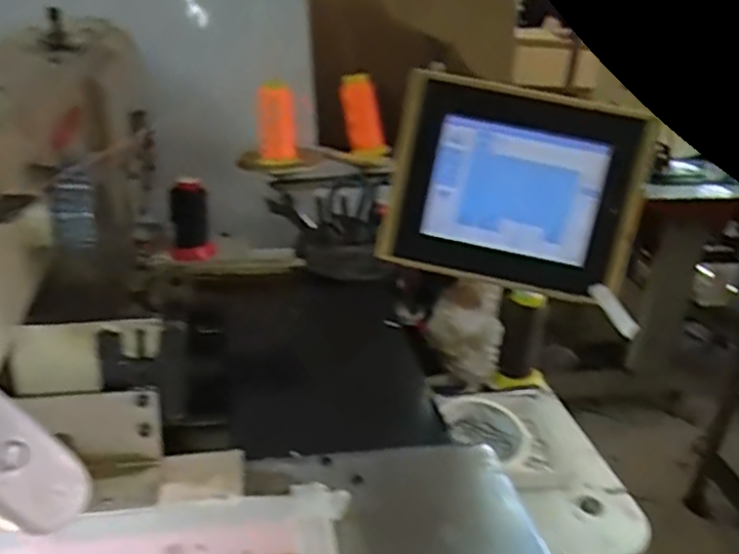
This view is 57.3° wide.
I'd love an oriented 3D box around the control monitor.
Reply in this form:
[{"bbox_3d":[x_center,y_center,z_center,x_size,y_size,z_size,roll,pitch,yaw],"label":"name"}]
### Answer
[{"bbox_3d":[0.101,-0.062,0.483,0.174,0.137,0.032,13,4,5],"label":"control monitor"}]

